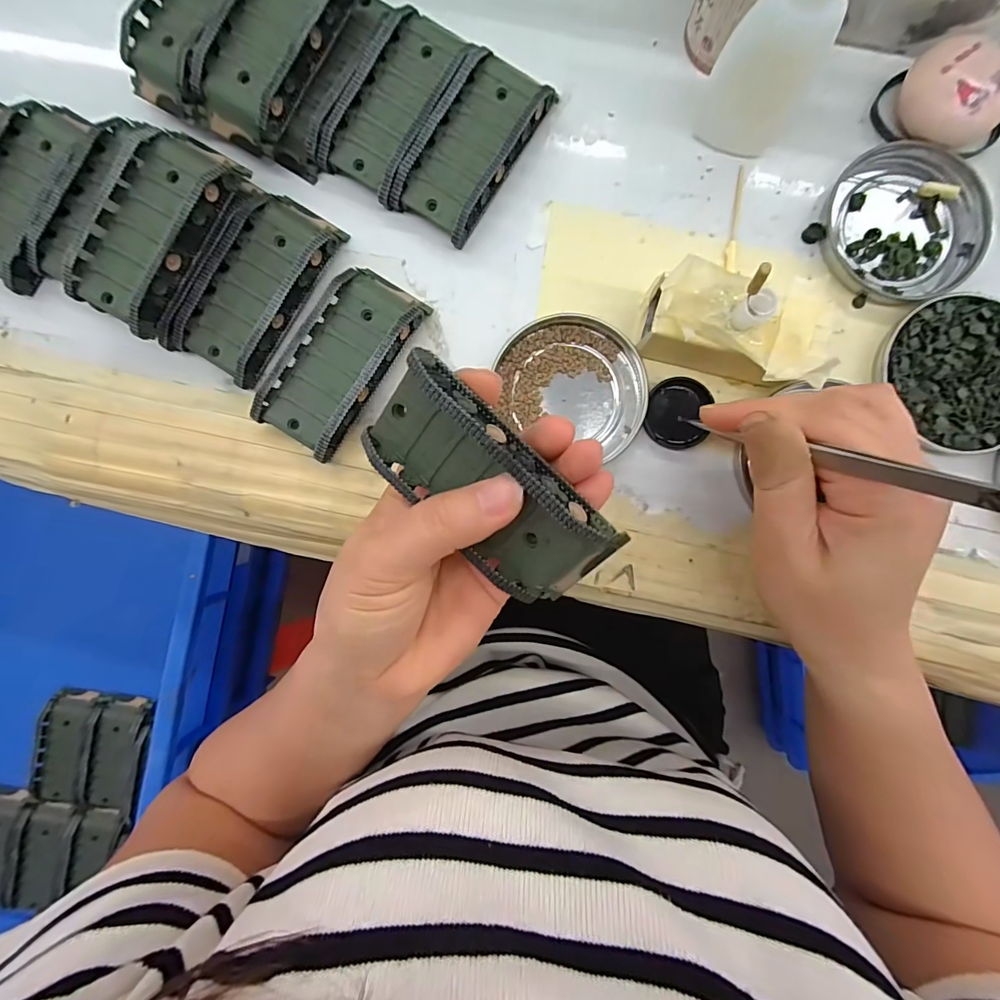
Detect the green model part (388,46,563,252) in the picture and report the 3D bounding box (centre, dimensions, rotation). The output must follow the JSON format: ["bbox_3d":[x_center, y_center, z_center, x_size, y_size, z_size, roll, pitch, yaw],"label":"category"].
[{"bbox_3d":[-0.015,-0.182,0.233,0.045,0.018,0.089,34,89,2],"label":"green model part"}]

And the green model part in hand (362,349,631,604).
[{"bbox_3d":[-0.004,-0.005,0.164,0.097,0.024,0.042,44,127,2],"label":"green model part in hand"}]

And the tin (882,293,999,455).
[{"bbox_3d":[0.235,-0.065,0.228,0.068,0.011,0.078,-36,88,0],"label":"tin"}]

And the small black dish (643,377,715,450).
[{"bbox_3d":[0.092,-0.045,0.234,0.030,0.006,0.036,7,89,1],"label":"small black dish"}]

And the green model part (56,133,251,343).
[{"bbox_3d":[-0.169,-0.133,0.224,0.045,0.027,0.096,31,89,2],"label":"green model part"}]

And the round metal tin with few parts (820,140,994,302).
[{"bbox_3d":[0.207,-0.143,0.233,0.078,0.010,0.074,0,89,1],"label":"round metal tin with few parts"}]

